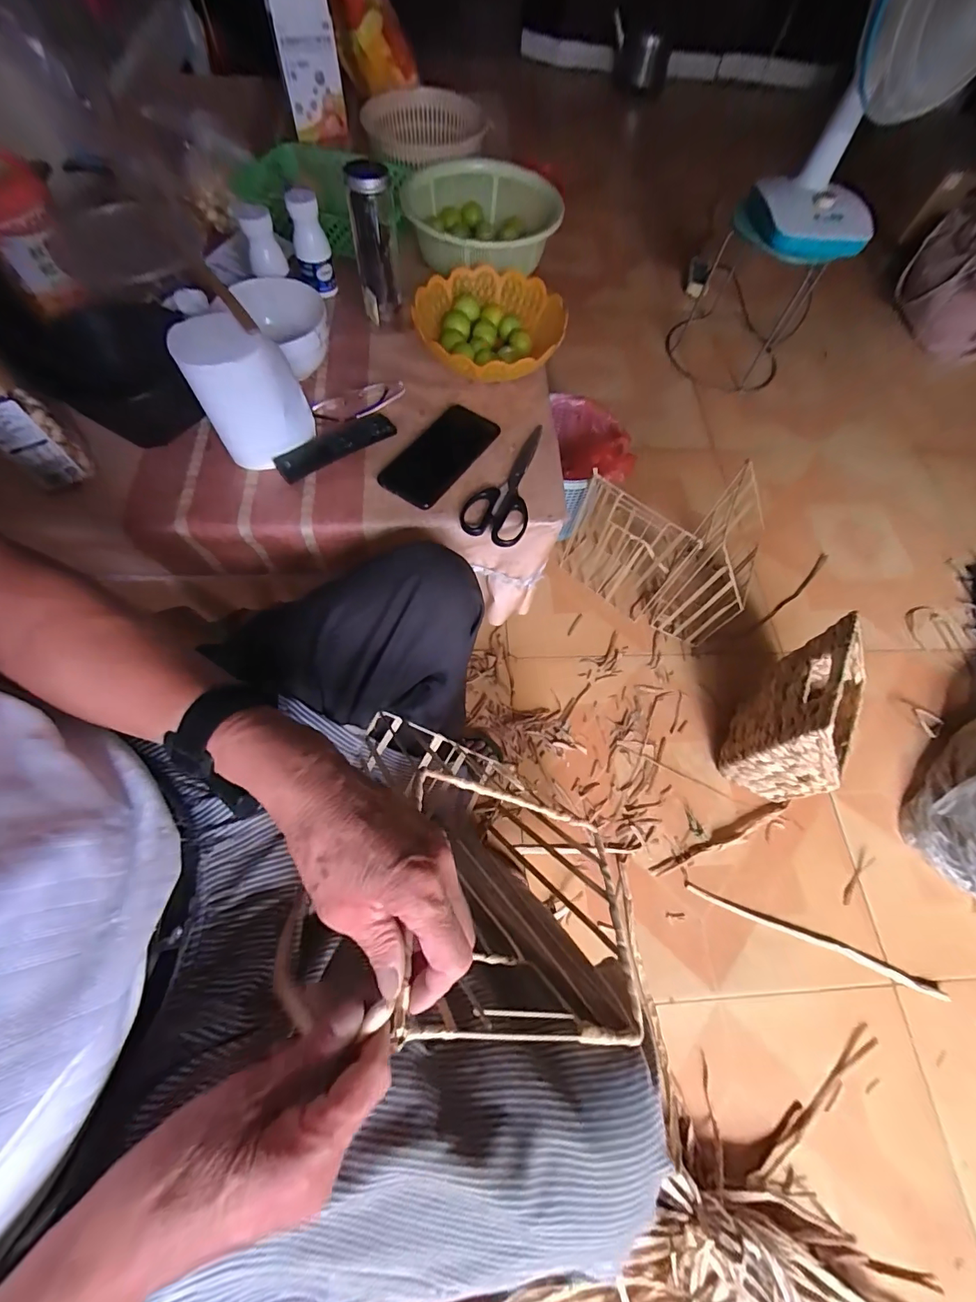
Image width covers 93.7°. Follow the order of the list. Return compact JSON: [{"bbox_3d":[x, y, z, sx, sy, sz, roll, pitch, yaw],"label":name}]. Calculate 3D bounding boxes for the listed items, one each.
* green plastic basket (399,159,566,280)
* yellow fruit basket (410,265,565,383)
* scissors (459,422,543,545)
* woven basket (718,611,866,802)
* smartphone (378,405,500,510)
[{"bbox_3d":[-0.009,-0.662,0.704,0.231,0.059,0.274,-3,67,-6],"label":"green plastic basket"},{"bbox_3d":[0.008,-0.459,0.633,0.192,0.058,0.216,18,67,4],"label":"yellow fruit basket"},{"bbox_3d":[0.028,-0.210,0.555,0.074,0.009,0.192,18,67,4],"label":"scissors"},{"bbox_3d":[0.532,0.112,0.765,0.121,0.290,0.220,30,68,9],"label":"woven basket"},{"bbox_3d":[-0.058,-0.240,0.557,0.076,0.007,0.160,32,68,10],"label":"smartphone"}]

